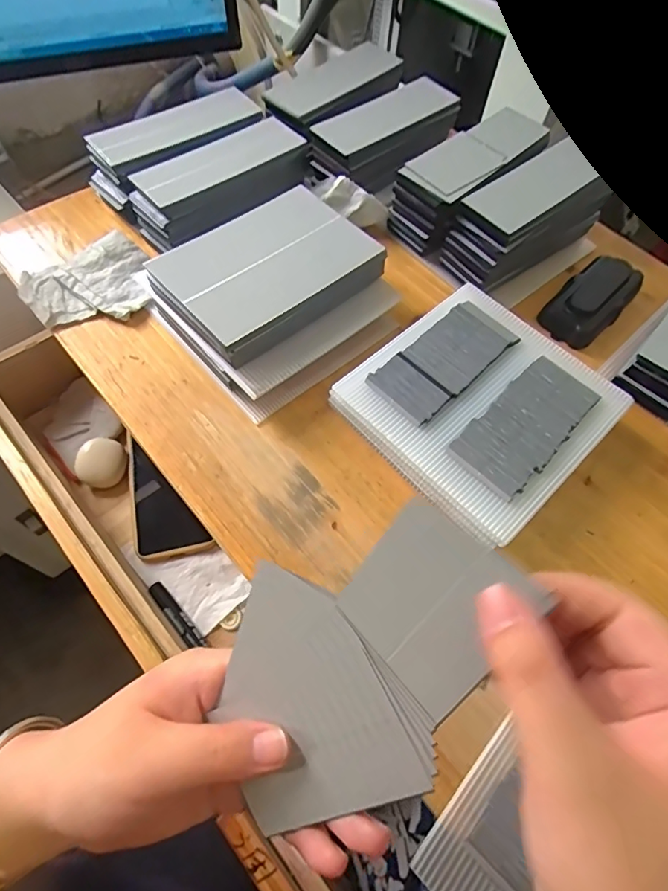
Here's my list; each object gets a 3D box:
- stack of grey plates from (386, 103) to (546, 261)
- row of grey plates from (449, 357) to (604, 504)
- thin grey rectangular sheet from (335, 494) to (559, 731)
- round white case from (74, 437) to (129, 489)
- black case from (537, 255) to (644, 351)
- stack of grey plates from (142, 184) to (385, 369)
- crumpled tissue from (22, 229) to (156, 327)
[{"bbox_3d":[0.125,-0.247,0.456,0.147,0.066,0.068,-40,70,-8],"label":"stack of grey plates"},{"bbox_3d":[0.134,-0.016,0.343,0.053,0.004,0.114,42,67,18],"label":"row of grey plates"},{"bbox_3d":[0.032,0.055,0.165,0.051,0.004,0.056,38,104,12],"label":"thin grey rectangular sheet"},{"bbox_3d":[-0.242,0.017,0.516,0.048,0.017,0.050,1,61,-3],"label":"round white case"},{"bbox_3d":[0.229,-0.130,0.439,0.050,0.028,0.098,42,67,18],"label":"black case"},{"bbox_3d":[-0.050,-0.137,0.386,0.153,0.025,0.108,-36,69,-20],"label":"stack of grey plates"},{"bbox_3d":[-0.207,-0.135,0.420,0.101,0.021,0.081,-27,66,-17],"label":"crumpled tissue"}]

